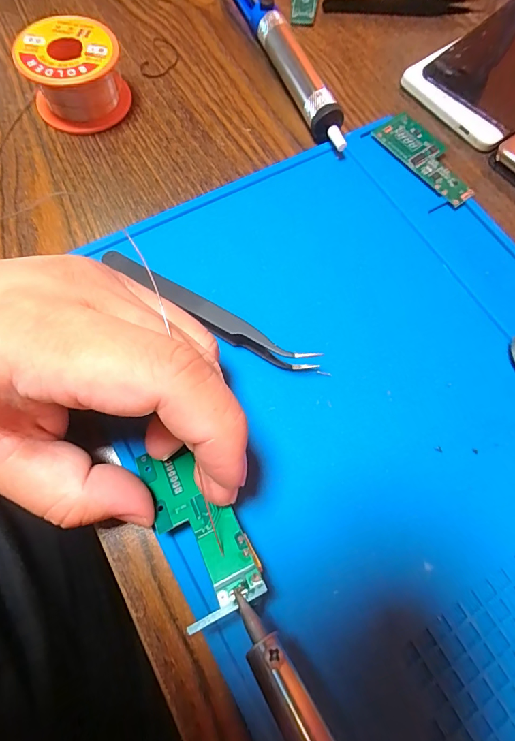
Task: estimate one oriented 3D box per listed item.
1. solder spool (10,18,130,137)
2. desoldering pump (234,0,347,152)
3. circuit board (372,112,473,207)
[{"bbox_3d":[-0.102,-0.165,0.218,0.052,0.032,0.046,-22,73,-10],"label":"solder spool"},{"bbox_3d":[0.019,-0.205,0.244,0.025,0.021,0.174,-20,73,-9],"label":"desoldering pump"},{"bbox_3d":[0.100,-0.124,0.226,0.028,0.004,0.067,-35,76,-14],"label":"circuit board"}]

